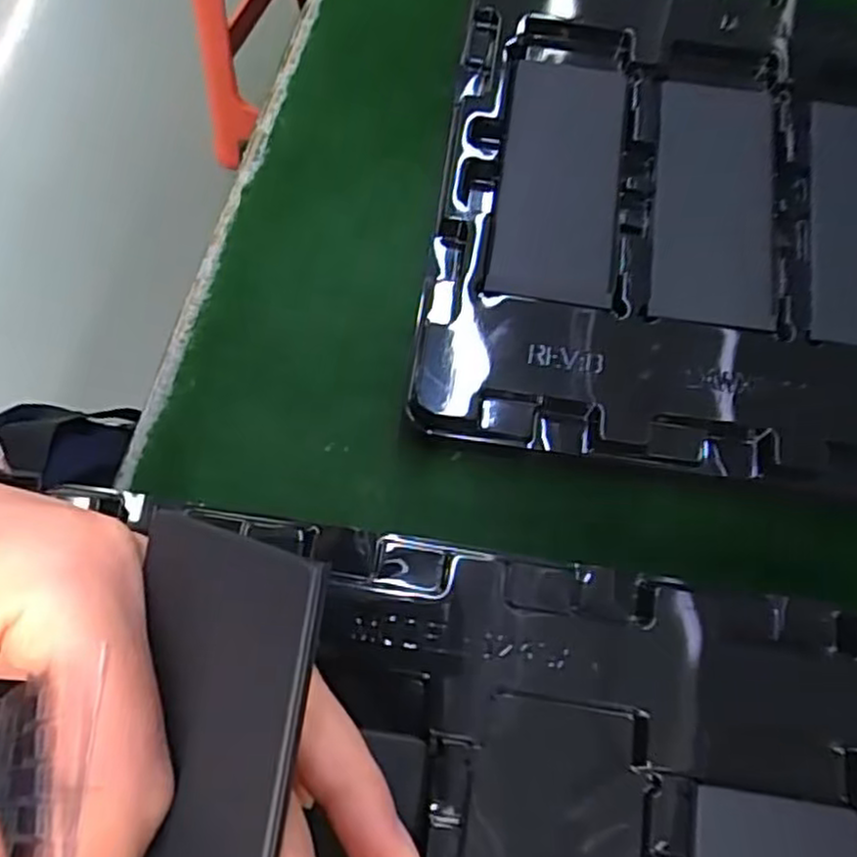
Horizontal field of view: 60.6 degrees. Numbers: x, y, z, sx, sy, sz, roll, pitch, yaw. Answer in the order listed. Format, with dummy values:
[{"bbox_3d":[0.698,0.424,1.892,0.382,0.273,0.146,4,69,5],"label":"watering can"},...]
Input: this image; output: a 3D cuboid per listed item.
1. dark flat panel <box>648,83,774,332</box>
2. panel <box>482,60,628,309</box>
[{"bbox_3d":[0.112,-0.092,0.288,0.045,0.008,0.107,7,75,1],"label":"dark flat panel"},{"bbox_3d":[0.053,-0.101,0.291,0.047,0.004,0.107,9,75,1],"label":"panel"}]

